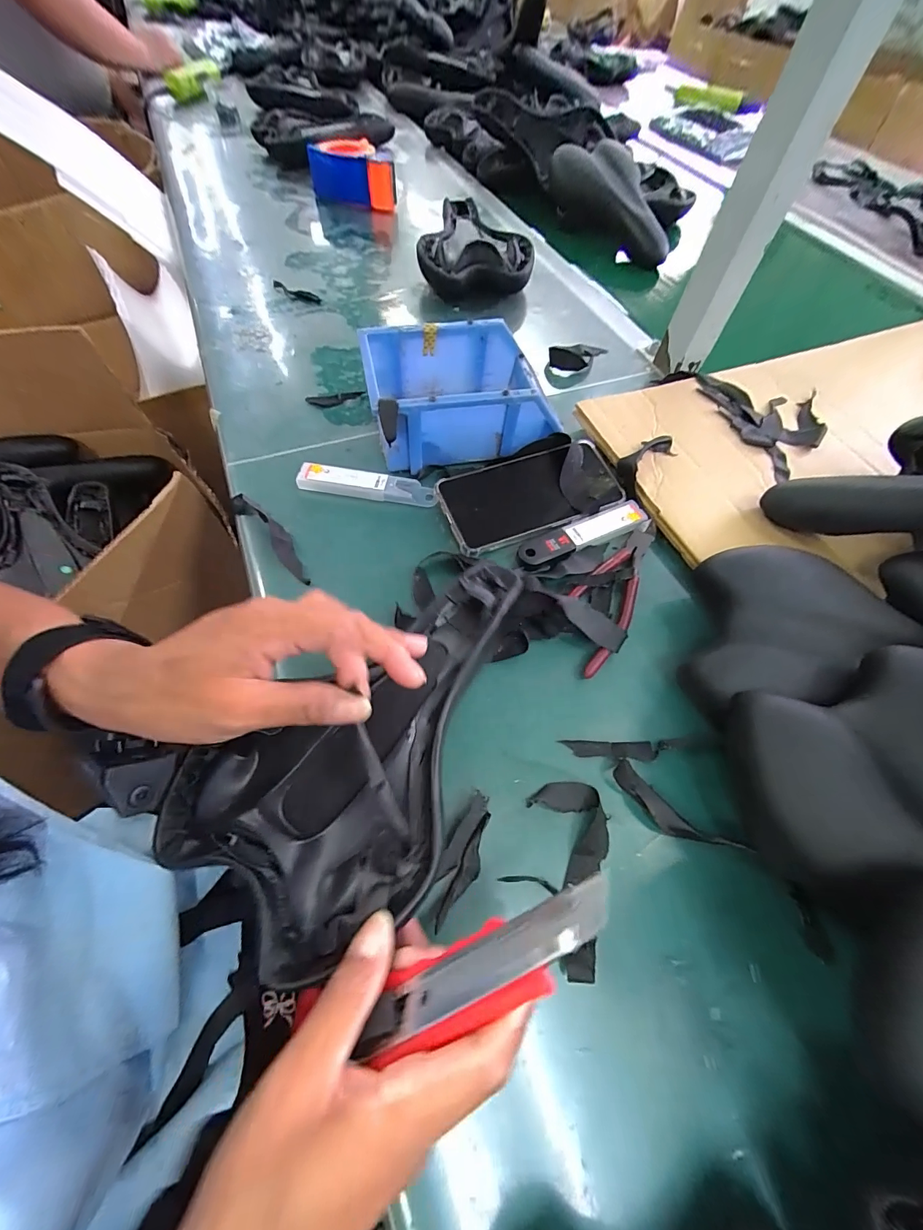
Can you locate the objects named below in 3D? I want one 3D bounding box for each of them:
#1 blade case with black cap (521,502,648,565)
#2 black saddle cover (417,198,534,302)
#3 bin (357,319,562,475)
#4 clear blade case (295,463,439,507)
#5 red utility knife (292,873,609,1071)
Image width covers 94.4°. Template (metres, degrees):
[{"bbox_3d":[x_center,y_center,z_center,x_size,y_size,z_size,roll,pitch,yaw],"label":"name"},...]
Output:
[{"bbox_3d":[0.108,-0.071,0.377,0.125,0.006,0.028,-20,64,-14],"label":"blade case with black cap"},{"bbox_3d":[0.016,-0.515,0.605,0.144,0.062,0.215,0,61,-3],"label":"black saddle cover"},{"bbox_3d":[-0.002,-0.207,0.410,0.165,0.077,0.124,-12,62,-10],"label":"bin"},{"bbox_3d":[-0.086,-0.120,0.394,0.124,0.013,0.025,8,61,2],"label":"clear blade case"},{"bbox_3d":[0.010,0.145,0.174,0.116,0.020,0.026,-34,65,8],"label":"red utility knife"}]

